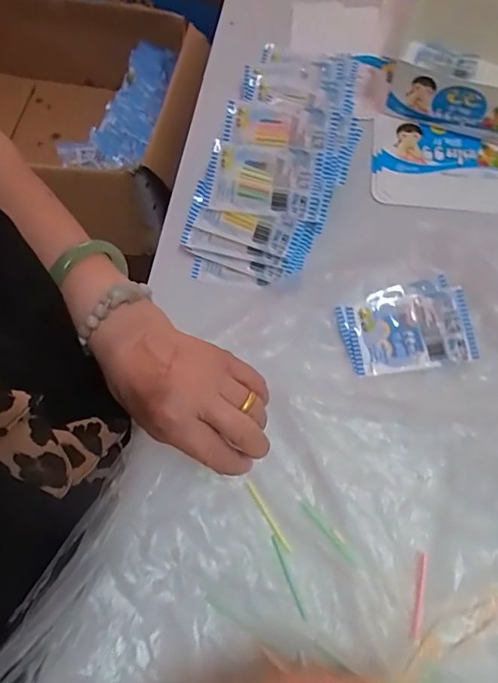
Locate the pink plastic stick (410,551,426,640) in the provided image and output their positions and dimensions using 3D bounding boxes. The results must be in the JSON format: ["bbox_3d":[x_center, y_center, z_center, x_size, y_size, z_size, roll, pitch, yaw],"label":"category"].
[{"bbox_3d":[0.129,0.191,0.370,0.008,0.004,0.059,9,72,6],"label":"pink plastic stick"}]

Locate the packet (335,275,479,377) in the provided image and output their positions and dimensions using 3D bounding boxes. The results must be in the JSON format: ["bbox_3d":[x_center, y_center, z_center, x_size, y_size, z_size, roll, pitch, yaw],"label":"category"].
[{"bbox_3d":[0.139,-0.012,0.431,0.108,0.016,0.077,-11,71,-1],"label":"packet"}]

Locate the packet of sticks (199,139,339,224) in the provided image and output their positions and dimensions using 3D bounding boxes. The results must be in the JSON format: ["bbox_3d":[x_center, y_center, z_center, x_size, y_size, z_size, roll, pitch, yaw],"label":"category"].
[{"bbox_3d":[0.017,-0.146,0.452,0.119,0.018,0.063,9,83,6],"label":"packet of sticks"}]

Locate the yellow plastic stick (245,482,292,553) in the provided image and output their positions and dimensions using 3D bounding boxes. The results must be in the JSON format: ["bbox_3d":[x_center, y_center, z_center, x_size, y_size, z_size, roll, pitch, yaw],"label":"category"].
[{"bbox_3d":[0.015,0.141,0.394,0.005,0.004,0.062,-31,73,-8],"label":"yellow plastic stick"}]

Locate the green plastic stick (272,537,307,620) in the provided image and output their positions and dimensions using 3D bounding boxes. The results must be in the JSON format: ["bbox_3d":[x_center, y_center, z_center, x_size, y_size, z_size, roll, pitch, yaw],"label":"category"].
[{"bbox_3d":[0.031,0.183,0.379,0.004,0.004,0.062,-22,72,-5],"label":"green plastic stick"}]

